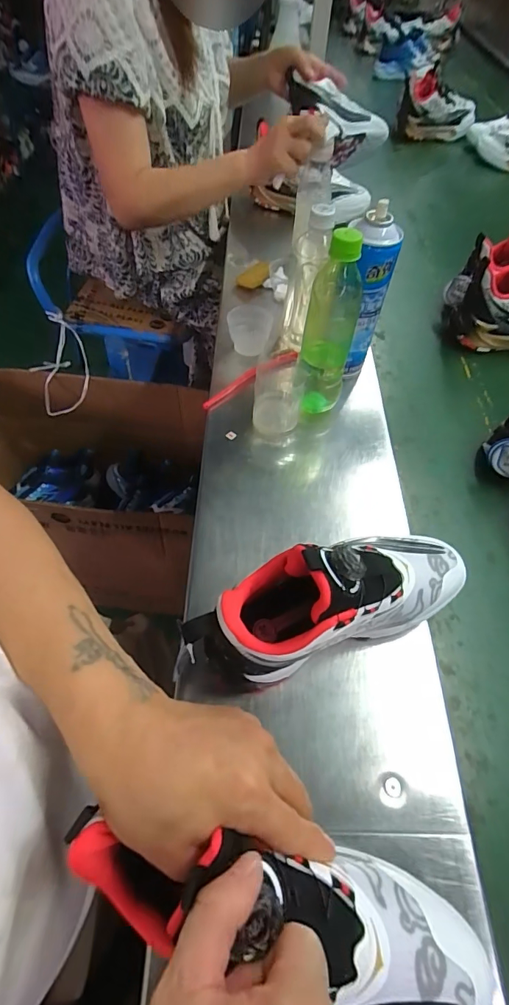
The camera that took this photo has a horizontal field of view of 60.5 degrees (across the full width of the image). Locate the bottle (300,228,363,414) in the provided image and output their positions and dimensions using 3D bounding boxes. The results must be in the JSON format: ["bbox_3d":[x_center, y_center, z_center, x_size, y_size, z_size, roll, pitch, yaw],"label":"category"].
[{"bbox_3d":[0.086,-0.193,0.505,0.057,0.208,0.051,10,57,2],"label":"bottle"}]

